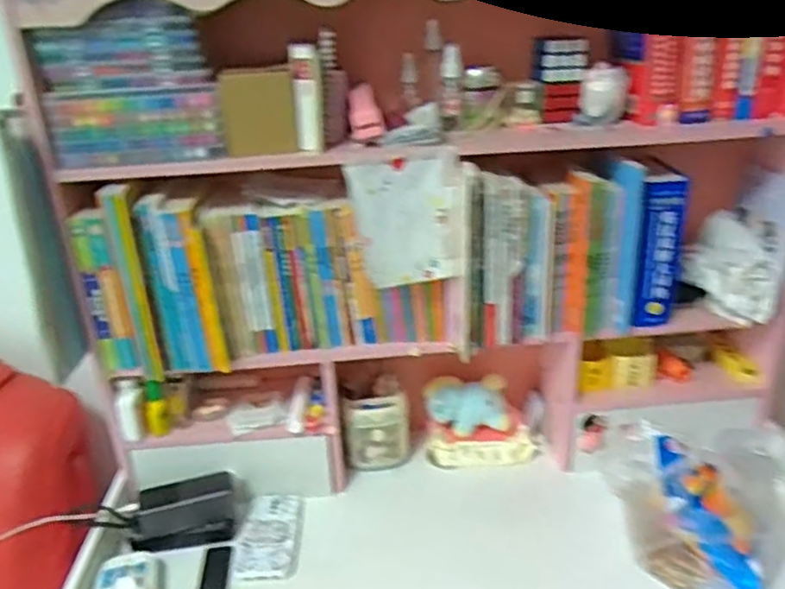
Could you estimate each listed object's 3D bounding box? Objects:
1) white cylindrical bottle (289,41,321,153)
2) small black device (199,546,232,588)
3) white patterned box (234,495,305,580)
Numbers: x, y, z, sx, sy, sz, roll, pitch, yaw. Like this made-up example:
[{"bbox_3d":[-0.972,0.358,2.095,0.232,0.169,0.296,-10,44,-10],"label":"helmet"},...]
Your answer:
[{"bbox_3d":[-0.105,-0.241,0.822,0.030,0.125,0.039,-5,23,-5],"label":"white cylindrical bottle"},{"bbox_3d":[-0.239,0.375,0.907,0.038,0.012,0.089,-4,23,-3],"label":"small black device"},{"bbox_3d":[-0.176,0.341,0.964,0.090,0.019,0.158,-3,22,-1],"label":"white patterned box"}]

